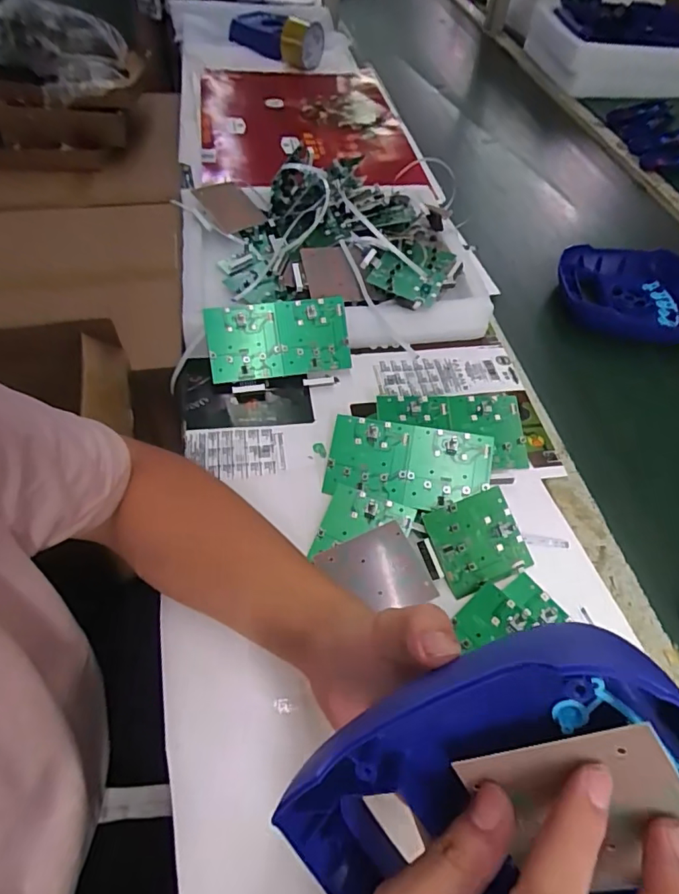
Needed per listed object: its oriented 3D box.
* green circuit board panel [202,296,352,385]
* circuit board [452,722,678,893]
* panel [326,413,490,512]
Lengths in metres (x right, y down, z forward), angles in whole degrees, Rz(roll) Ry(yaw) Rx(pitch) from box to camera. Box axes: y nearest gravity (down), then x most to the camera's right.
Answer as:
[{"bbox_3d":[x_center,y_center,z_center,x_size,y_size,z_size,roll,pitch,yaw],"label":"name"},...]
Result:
[{"bbox_3d":[-0.065,-0.116,0.551,0.149,0.011,0.079,-8,93,-9],"label":"green circuit board panel"},{"bbox_3d":[0.099,0.147,0.203,0.073,0.078,0.007,60,22,-4],"label":"circuit board"},{"bbox_3d":[0.064,0.016,0.478,0.150,0.010,0.077,8,75,9],"label":"panel"}]

